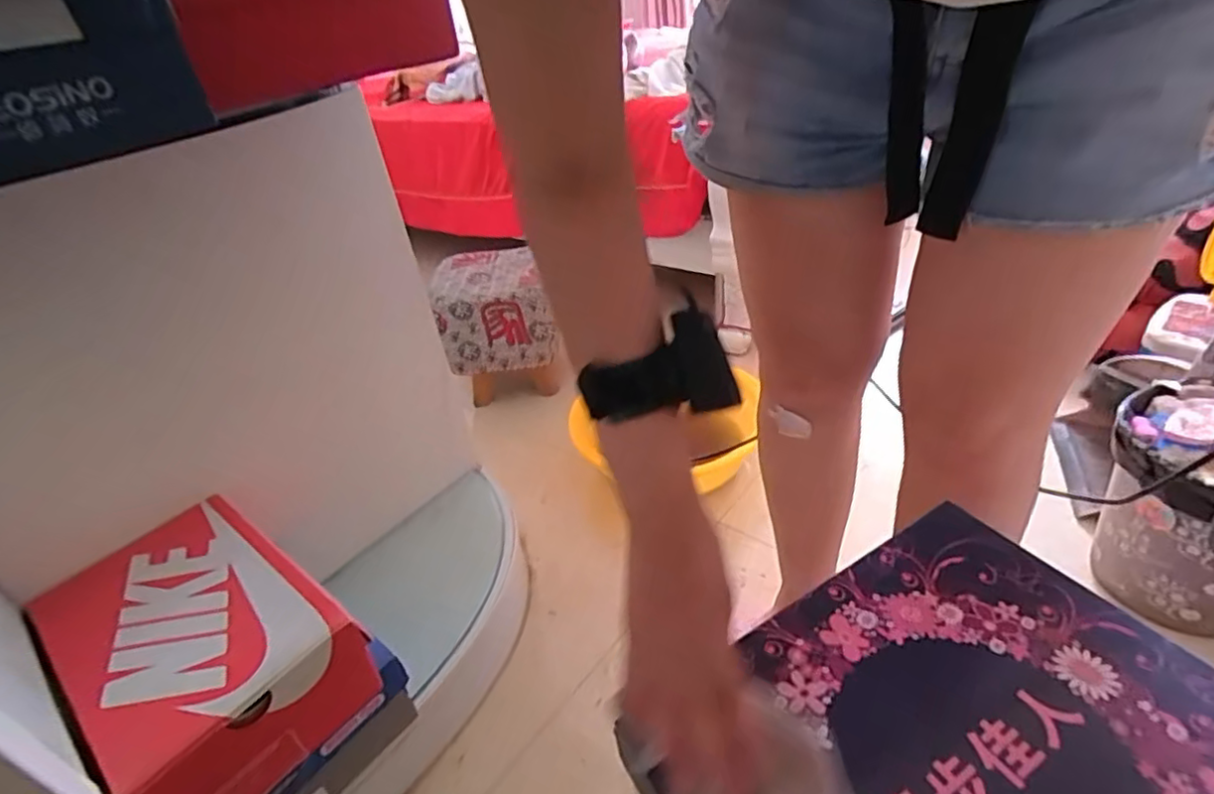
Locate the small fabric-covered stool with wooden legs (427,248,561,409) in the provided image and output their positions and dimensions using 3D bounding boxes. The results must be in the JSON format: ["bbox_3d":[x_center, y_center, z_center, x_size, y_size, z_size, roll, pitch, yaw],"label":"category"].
[{"bbox_3d":[-0.249,-0.167,1.463,0.226,0.287,0.264,-10,34,-3],"label":"small fabric-covered stool with wooden legs"}]

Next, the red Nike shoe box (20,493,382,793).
[{"bbox_3d":[-0.426,0.263,0.642,0.312,0.112,0.201,18,42,33],"label":"red Nike shoe box"}]

